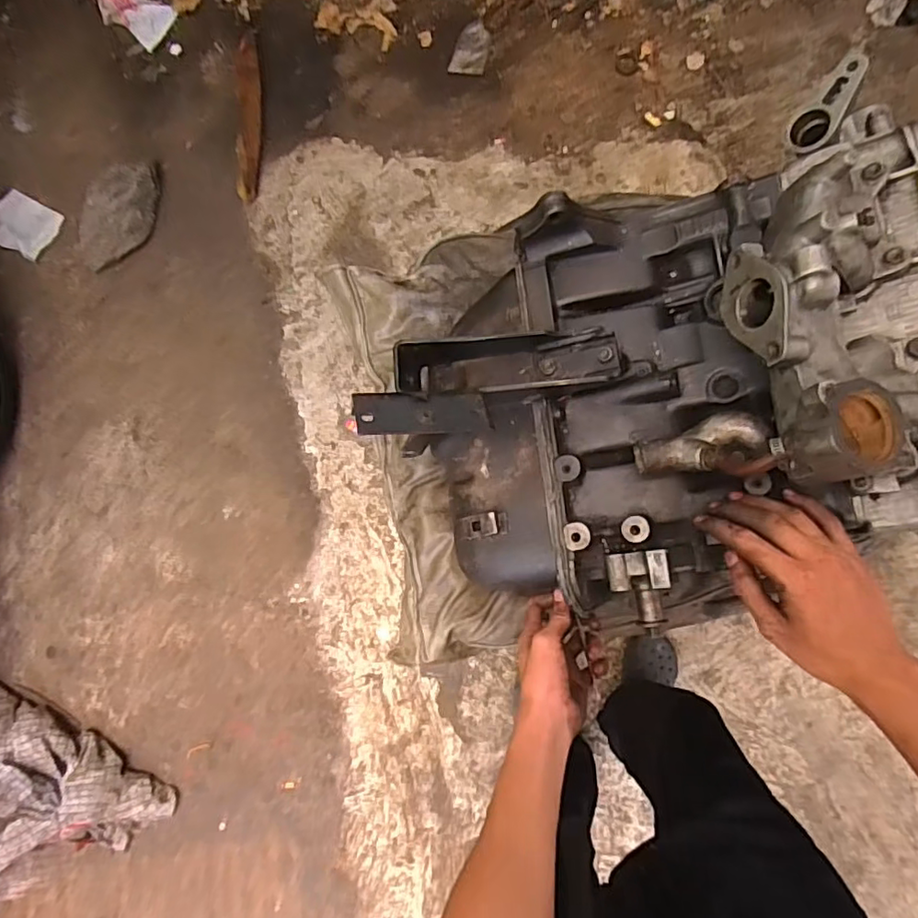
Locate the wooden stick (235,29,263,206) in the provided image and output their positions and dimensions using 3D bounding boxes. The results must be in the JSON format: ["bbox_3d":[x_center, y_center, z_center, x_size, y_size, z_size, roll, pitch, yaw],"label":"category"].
[{"bbox_3d":[-0.501,-0.811,1.408,0.062,0.031,0.397,-4,79,5],"label":"wooden stick"}]

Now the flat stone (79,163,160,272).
[{"bbox_3d":[-0.787,-0.573,1.387,0.109,0.122,0.280,19,82,9],"label":"flat stone"}]

